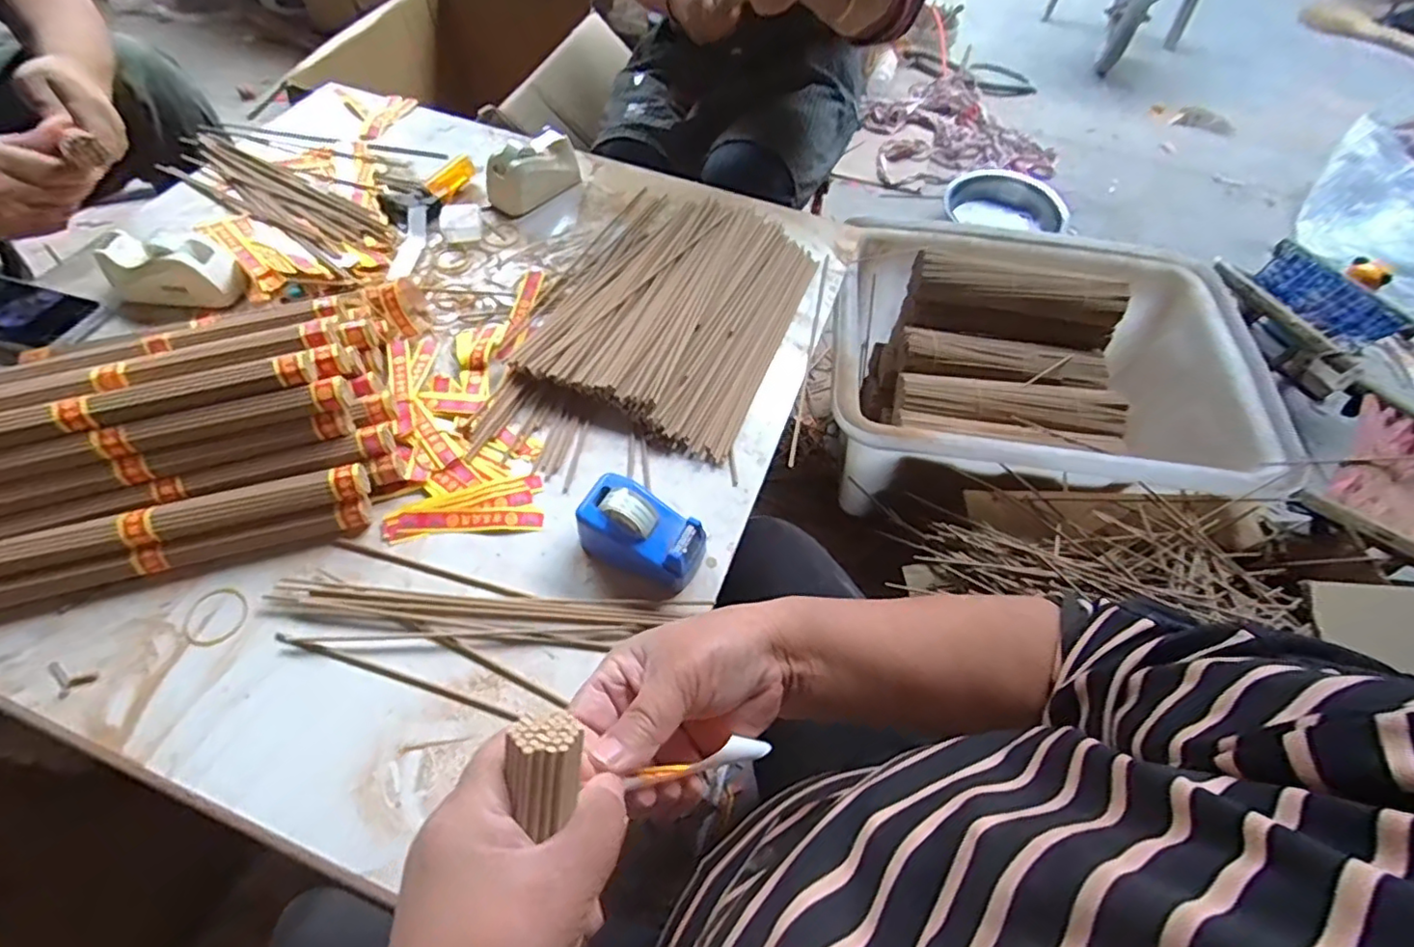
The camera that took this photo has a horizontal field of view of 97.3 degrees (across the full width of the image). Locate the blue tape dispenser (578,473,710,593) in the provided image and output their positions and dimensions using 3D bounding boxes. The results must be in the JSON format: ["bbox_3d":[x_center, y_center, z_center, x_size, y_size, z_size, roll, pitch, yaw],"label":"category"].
[{"bbox_3d":[-0.052,0.050,0.502,0.101,0.060,0.058,30,61,15],"label":"blue tape dispenser"}]

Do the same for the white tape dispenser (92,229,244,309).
[{"bbox_3d":[-0.545,-0.208,0.634,0.125,0.057,0.059,0,58,-4],"label":"white tape dispenser"}]

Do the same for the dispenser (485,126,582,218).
[{"bbox_3d":[-0.213,-0.372,0.761,0.054,0.065,0.119,35,62,17],"label":"dispenser"}]

